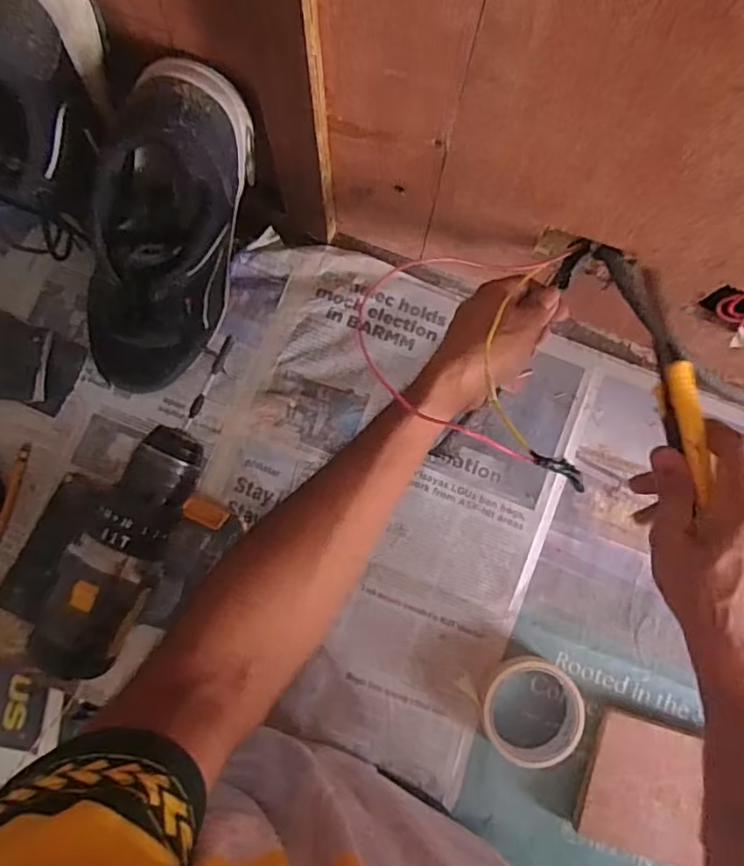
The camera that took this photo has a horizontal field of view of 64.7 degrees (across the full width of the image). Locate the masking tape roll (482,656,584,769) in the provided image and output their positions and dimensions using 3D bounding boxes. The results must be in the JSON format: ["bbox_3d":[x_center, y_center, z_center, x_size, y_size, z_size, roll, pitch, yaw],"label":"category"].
[{"bbox_3d":[0.147,0.256,0.540,0.089,0.022,0.091,0,82,-1],"label":"masking tape roll"}]

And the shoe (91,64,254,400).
[{"bbox_3d":[-0.171,-0.140,0.468,0.094,0.273,0.124,33,43,3],"label":"shoe"}]

